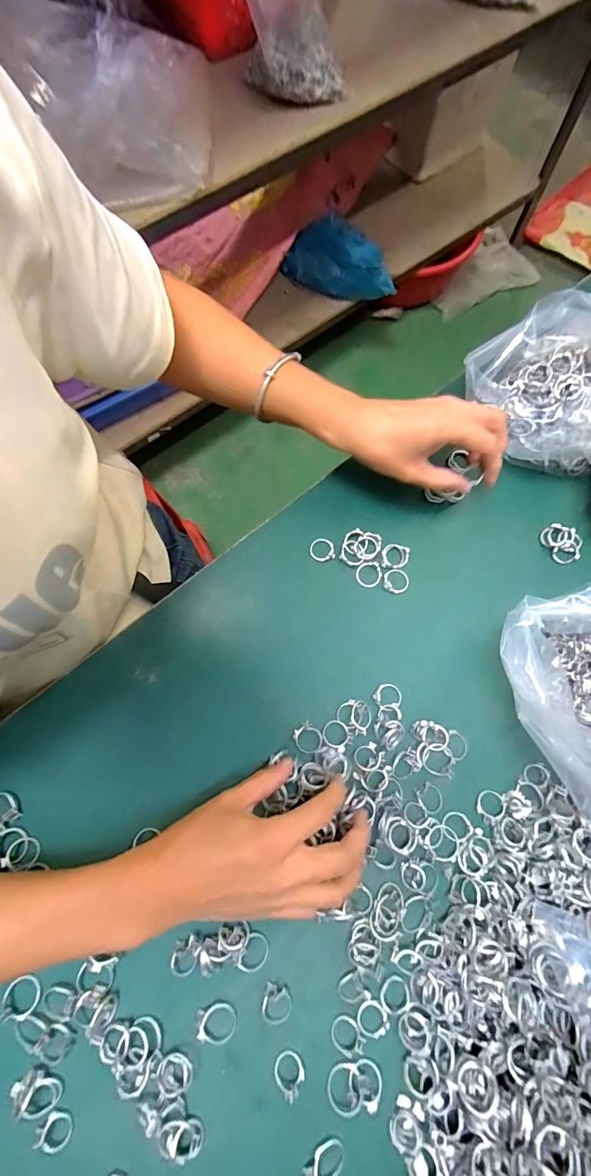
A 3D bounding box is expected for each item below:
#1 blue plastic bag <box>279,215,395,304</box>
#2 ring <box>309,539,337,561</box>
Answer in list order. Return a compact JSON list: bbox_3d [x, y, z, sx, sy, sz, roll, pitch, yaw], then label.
[{"bbox_3d":[0.109,-0.806,1.054,0.273,0.128,0.094,32,76,8],"label":"blue plastic bag"},{"bbox_3d":[0.023,-0.034,0.371,0.022,0.004,0.021,0,74,-1],"label":"ring"}]

